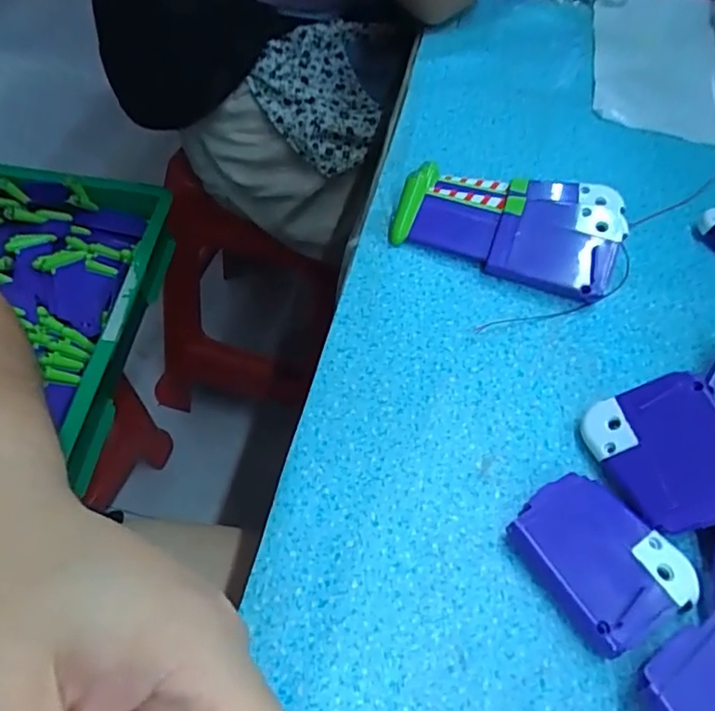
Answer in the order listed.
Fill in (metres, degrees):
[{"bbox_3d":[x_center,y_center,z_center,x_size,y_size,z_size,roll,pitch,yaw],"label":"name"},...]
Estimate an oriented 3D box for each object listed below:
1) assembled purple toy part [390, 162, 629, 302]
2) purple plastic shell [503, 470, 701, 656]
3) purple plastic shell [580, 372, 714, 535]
[{"bbox_3d":[0.083,-0.074,0.336,0.118,0.030,0.067,16,53,6],"label":"assembled purple toy part"},{"bbox_3d":[0.093,0.076,0.232,0.048,0.013,0.059,-27,60,-24],"label":"purple plastic shell"},{"bbox_3d":[0.125,0.039,0.247,0.052,0.005,0.060,-26,53,20],"label":"purple plastic shell"}]

